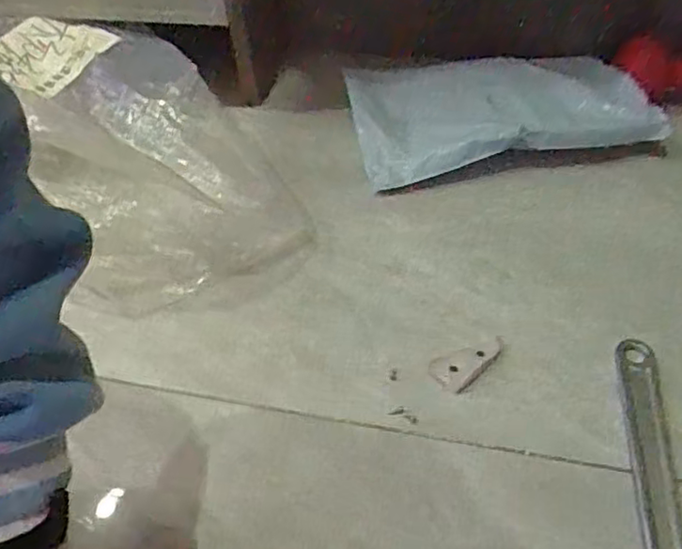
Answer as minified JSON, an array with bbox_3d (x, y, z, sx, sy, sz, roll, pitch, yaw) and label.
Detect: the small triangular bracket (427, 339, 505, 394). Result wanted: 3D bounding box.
[{"bbox_3d":[0.094,0.064,0.471,0.058,0.008,0.027,-22,50,-16],"label":"small triangular bracket"}]

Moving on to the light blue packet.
[{"bbox_3d":[0.154,-0.176,0.671,0.278,0.039,0.182,-8,48,-4],"label":"light blue packet"}]

